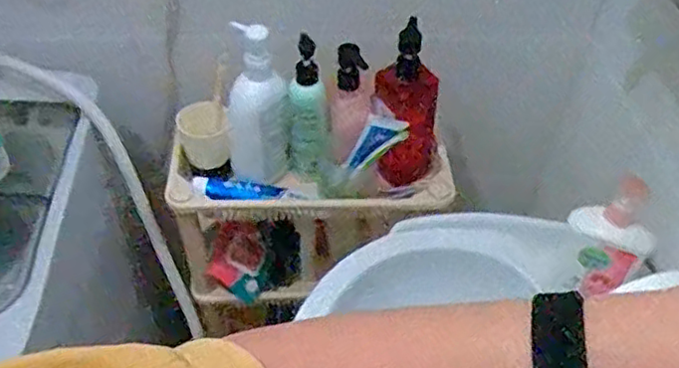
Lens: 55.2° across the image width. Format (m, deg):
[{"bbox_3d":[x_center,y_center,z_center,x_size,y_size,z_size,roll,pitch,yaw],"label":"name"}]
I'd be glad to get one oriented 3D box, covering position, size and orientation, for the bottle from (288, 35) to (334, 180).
[{"bbox_3d":[-0.044,-0.095,0.903,0.060,0.212,0.047,-2,46,-3],"label":"bottle"}]

